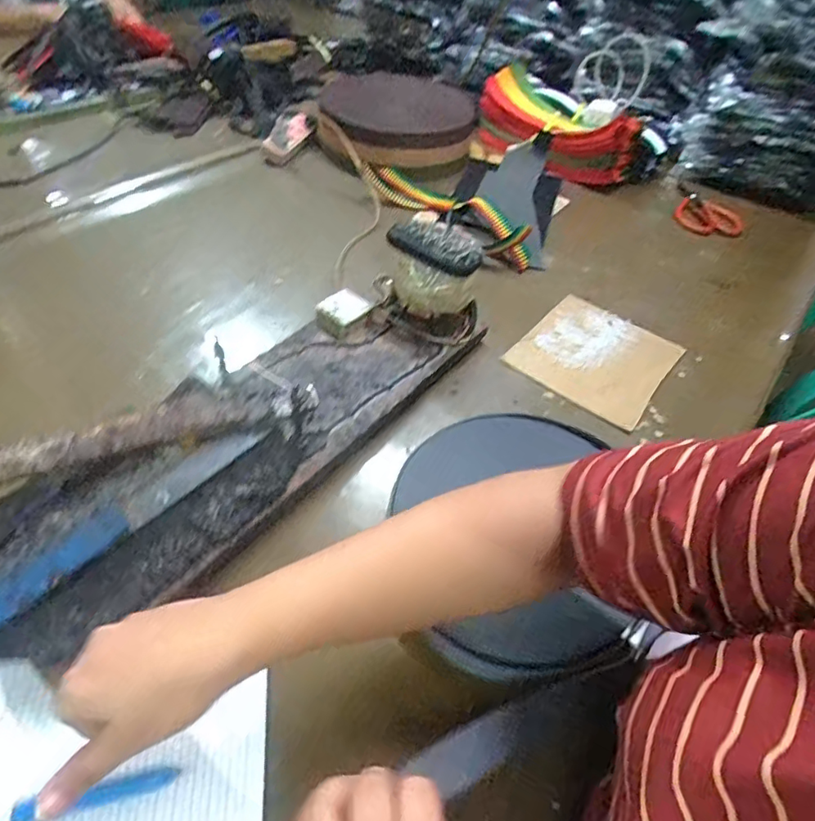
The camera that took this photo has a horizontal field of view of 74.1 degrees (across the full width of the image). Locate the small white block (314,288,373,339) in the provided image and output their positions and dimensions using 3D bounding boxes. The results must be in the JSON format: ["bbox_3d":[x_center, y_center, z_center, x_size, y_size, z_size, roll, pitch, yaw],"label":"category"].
[{"bbox_3d":[-0.071,-0.107,0.594,0.046,0.023,0.052,37,54,26],"label":"small white block"}]

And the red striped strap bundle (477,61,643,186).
[{"bbox_3d":[0.282,-0.521,0.984,0.296,0.106,0.164,35,53,25],"label":"red striped strap bundle"}]

